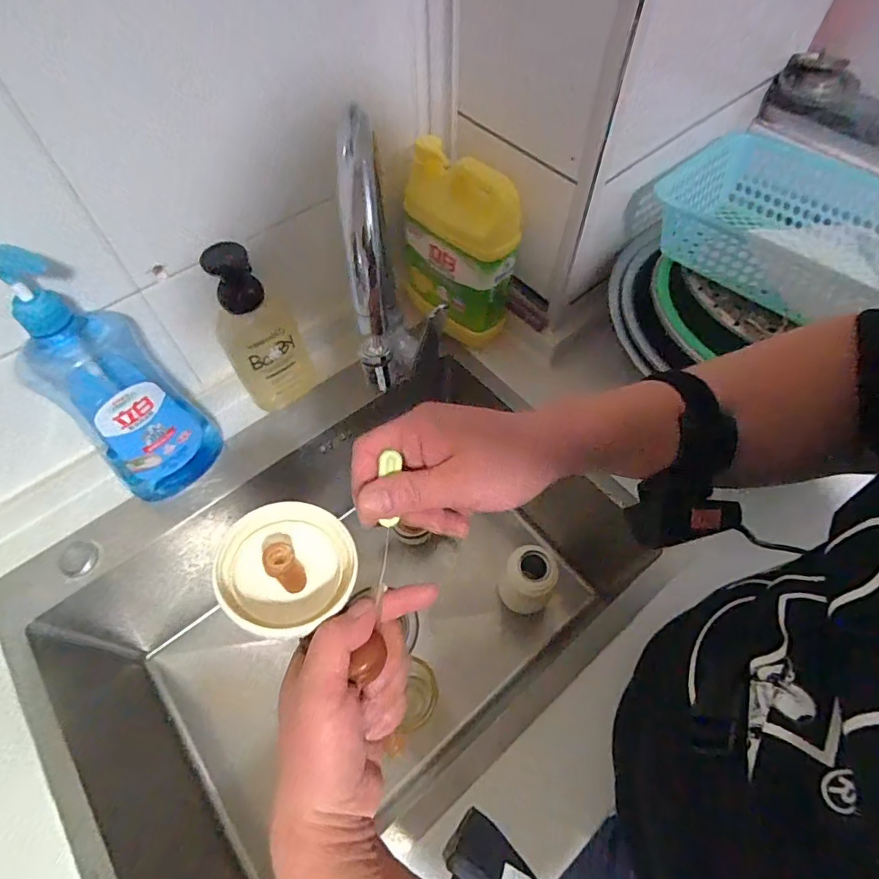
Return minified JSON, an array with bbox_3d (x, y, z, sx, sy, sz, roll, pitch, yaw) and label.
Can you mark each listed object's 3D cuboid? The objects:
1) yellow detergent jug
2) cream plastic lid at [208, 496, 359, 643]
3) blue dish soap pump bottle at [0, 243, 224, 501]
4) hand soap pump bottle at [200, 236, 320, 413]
[{"bbox_3d":[0.025,-0.229,0.603,0.080,0.195,0.136,-31,63,-16],"label":"yellow detergent jug"},{"bbox_3d":[-0.091,0.075,0.301,0.077,0.028,0.077,5,61,-9],"label":"cream plastic lid"},{"bbox_3d":[-0.319,-0.052,0.487,0.109,0.270,0.090,-40,66,-20],"label":"blue dish soap pump bottle"},{"bbox_3d":[-0.205,-0.122,0.575,0.087,0.209,0.073,-21,61,-12],"label":"hand soap pump bottle"}]

